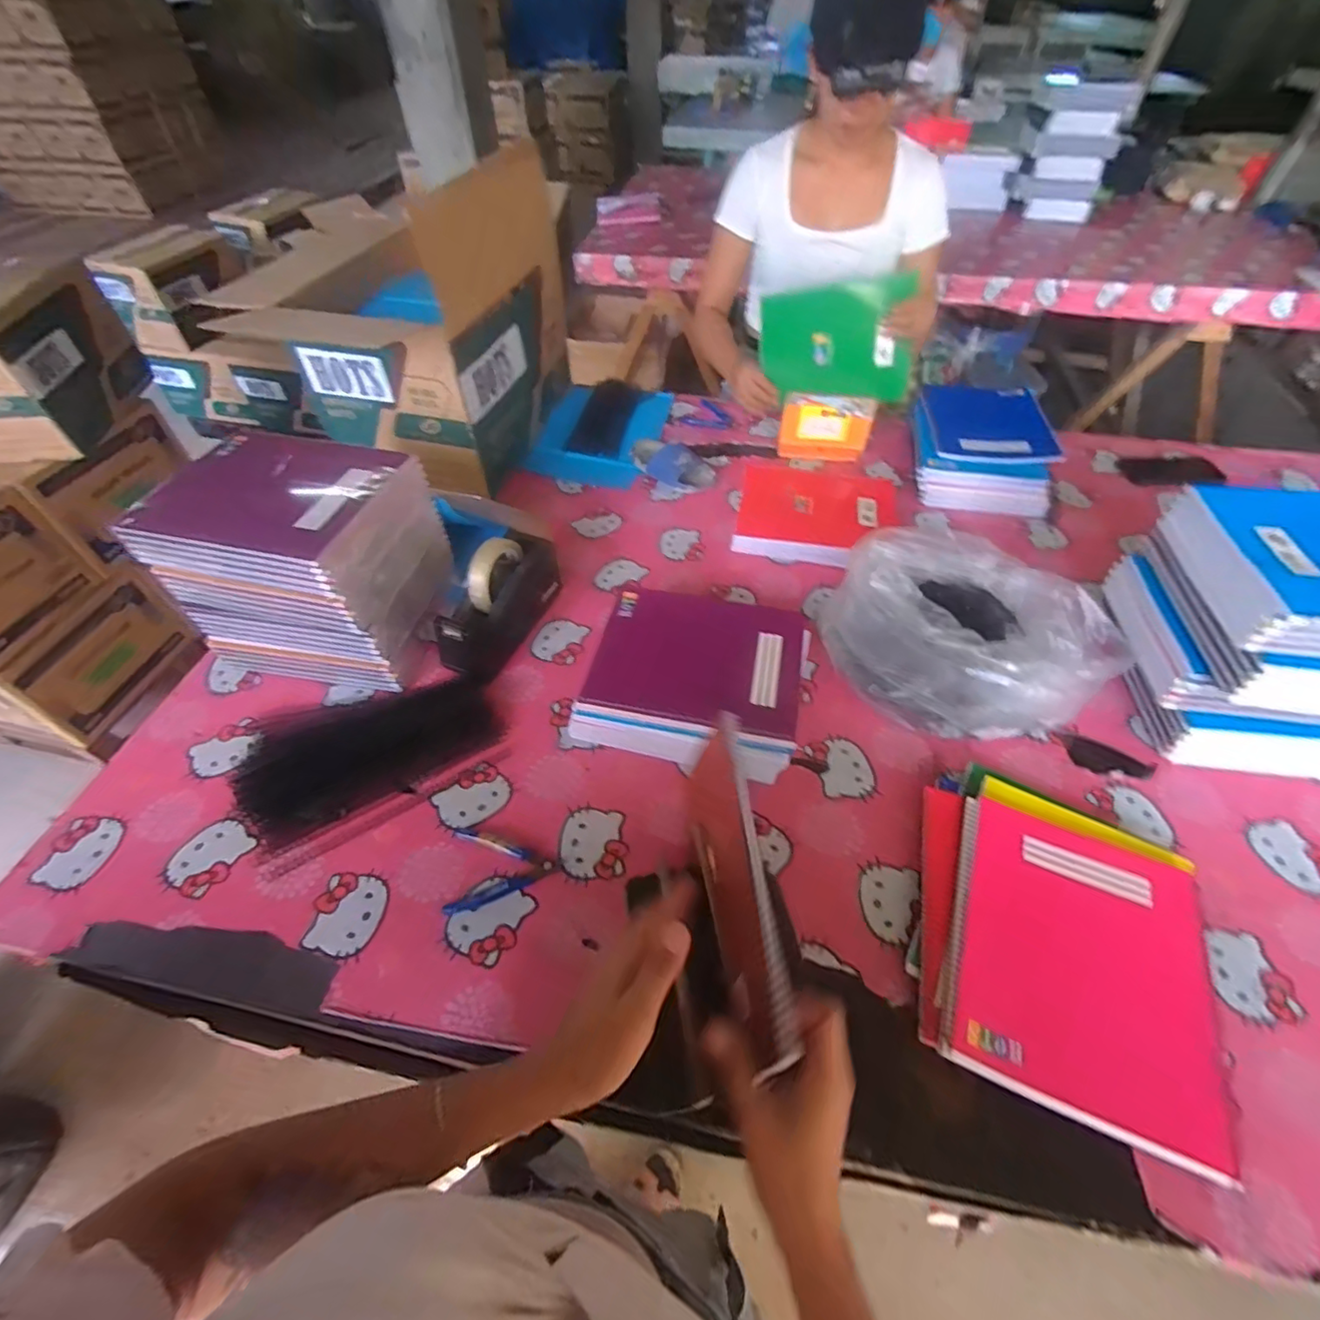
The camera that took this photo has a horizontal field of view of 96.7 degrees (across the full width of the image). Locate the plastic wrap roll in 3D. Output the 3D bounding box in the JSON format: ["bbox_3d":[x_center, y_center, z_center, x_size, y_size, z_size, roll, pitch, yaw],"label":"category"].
[{"bbox_3d":[0.379,-0.033,0.732,0.269,0.156,0.289,-28,55,-21],"label":"plastic wrap roll"}]

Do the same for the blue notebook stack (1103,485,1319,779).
[{"bbox_3d":[0.710,-0.029,0.677,0.256,0.244,0.228,9,50,8],"label":"blue notebook stack"}]

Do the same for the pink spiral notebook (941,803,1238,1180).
[{"bbox_3d":[0.377,0.266,0.528,0.207,0.023,0.249,18,53,15],"label":"pink spiral notebook"}]

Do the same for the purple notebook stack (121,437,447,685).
[{"bbox_3d":[-0.462,-0.136,0.788,0.286,0.234,0.234,9,50,8],"label":"purple notebook stack"}]

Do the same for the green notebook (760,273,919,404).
[{"bbox_3d":[0.303,-0.540,1.010,0.251,0.181,0.011,1,45,8],"label":"green notebook"}]

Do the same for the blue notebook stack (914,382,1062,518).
[{"bbox_3d":[0.580,-0.395,1.076,0.236,0.086,0.315,11,51,10],"label":"blue notebook stack"}]

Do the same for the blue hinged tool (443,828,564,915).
[{"bbox_3d":[-0.177,0.228,0.612,0.122,0.015,0.084,14,51,12],"label":"blue hinged tool"}]

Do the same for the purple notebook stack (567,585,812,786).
[{"bbox_3d":[0.048,0.023,0.743,0.256,0.072,0.226,13,52,11],"label":"purple notebook stack"}]

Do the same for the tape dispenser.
[{"bbox_3d":[-0.215,-0.083,0.800,0.080,0.124,0.213,16,52,14],"label":"tape dispenser"}]

